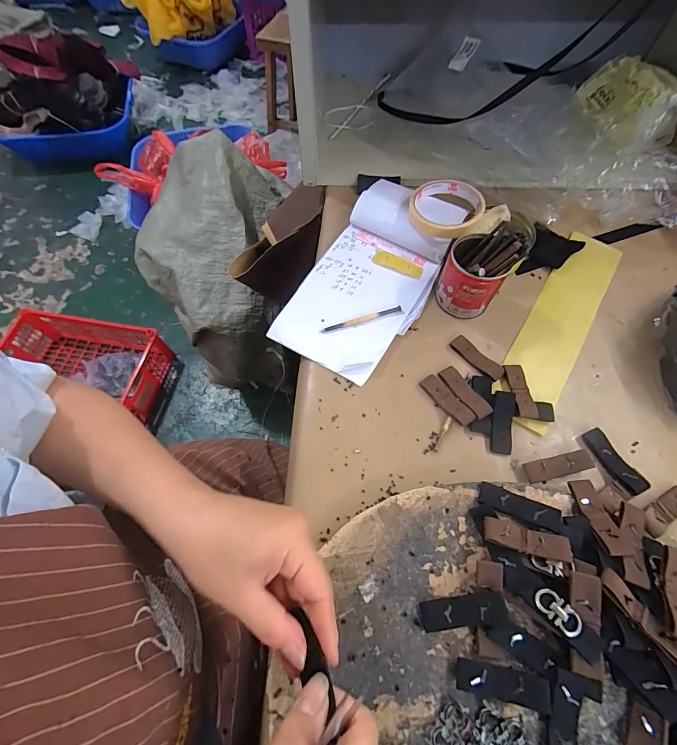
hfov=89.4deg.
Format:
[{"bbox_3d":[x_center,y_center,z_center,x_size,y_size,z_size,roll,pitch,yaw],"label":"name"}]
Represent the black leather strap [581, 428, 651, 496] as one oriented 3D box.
[{"bbox_3d":[0.263,0.084,0.326,0.024,0.010,0.063,-23,66,-11],"label":"black leather strap"}]

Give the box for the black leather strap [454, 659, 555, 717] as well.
[{"bbox_3d":[0.117,0.221,0.243,0.062,0.006,0.020,10,55,7],"label":"black leather strap"}]

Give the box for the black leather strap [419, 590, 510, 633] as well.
[{"bbox_3d":[0.095,0.182,0.260,0.062,0.005,0.020,-16,63,11],"label":"black leather strap"}]

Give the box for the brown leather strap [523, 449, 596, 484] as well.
[{"bbox_3d":[0.209,0.089,0.325,0.063,0.005,0.019,-13,63,-2],"label":"brown leather strap"}]

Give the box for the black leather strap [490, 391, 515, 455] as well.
[{"bbox_3d":[0.163,0.050,0.341,0.022,0.006,0.062,9,76,3],"label":"black leather strap"}]

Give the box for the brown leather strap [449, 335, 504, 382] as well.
[{"bbox_3d":[0.152,-0.017,0.372,0.020,0.004,0.062,-38,70,-17],"label":"brown leather strap"}]

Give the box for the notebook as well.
[{"bbox_3d":[0.040,-0.120,0.410,0.135,0.022,0.260,28,72,13],"label":"notebook"}]

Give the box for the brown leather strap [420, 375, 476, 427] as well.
[{"bbox_3d":[0.112,0.028,0.353,0.018,0.011,0.062,-33,68,-15],"label":"brown leather strap"}]

